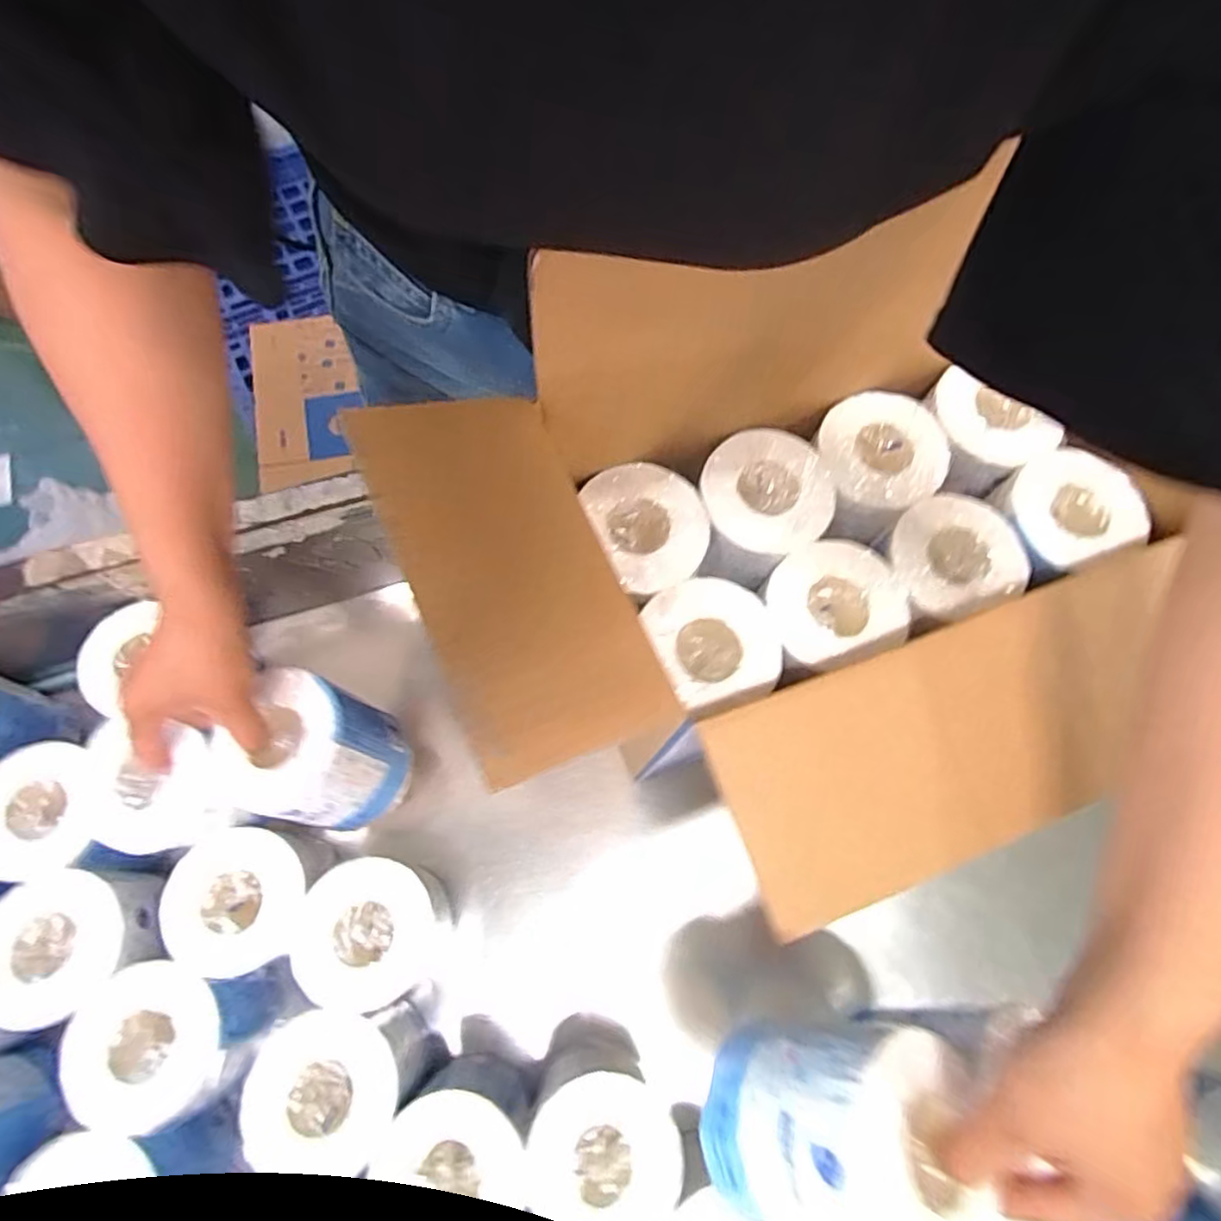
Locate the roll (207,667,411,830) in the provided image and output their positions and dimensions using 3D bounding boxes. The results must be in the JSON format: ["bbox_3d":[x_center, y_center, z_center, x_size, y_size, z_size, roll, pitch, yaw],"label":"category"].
[{"bbox_3d":[-0.215,0.109,0.489,0.090,0.123,0.096,3,60,13],"label":"roll"}]

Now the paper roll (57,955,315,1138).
[{"bbox_3d":[-0.302,0.298,0.481,0.113,0.100,0.098,-32,73,-14],"label":"paper roll"}]

